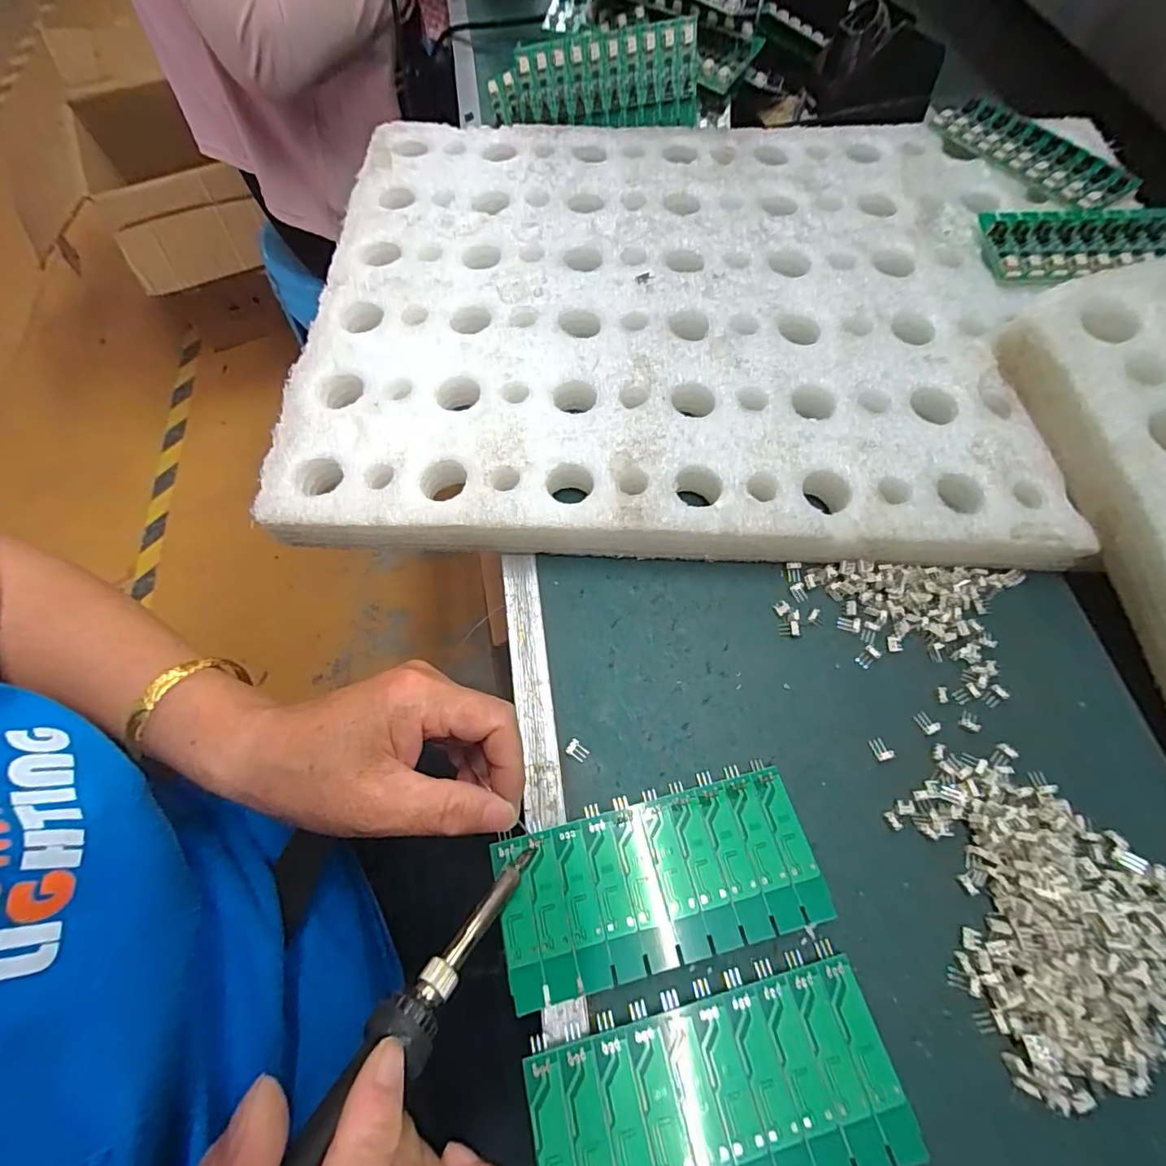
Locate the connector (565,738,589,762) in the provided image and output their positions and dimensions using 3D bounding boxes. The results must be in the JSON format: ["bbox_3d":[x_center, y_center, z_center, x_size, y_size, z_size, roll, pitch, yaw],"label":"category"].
[{"bbox_3d":[-0.003,0.083,0.257,0.010,0.004,0.008,33,71,14],"label":"connector"}]

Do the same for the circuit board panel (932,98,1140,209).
[{"bbox_3d":[0.325,-0.314,0.378,0.051,0.016,0.134,-32,70,-12],"label":"circuit board panel"}]

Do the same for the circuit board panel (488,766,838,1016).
[{"bbox_3d":[0.033,0.130,0.227,0.137,0.012,0.061,-13,70,-6],"label":"circuit board panel"}]

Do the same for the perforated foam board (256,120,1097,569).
[{"bbox_3d":[0.051,-0.188,0.344,0.434,0.029,0.365,1,67,1],"label":"perforated foam board"}]

